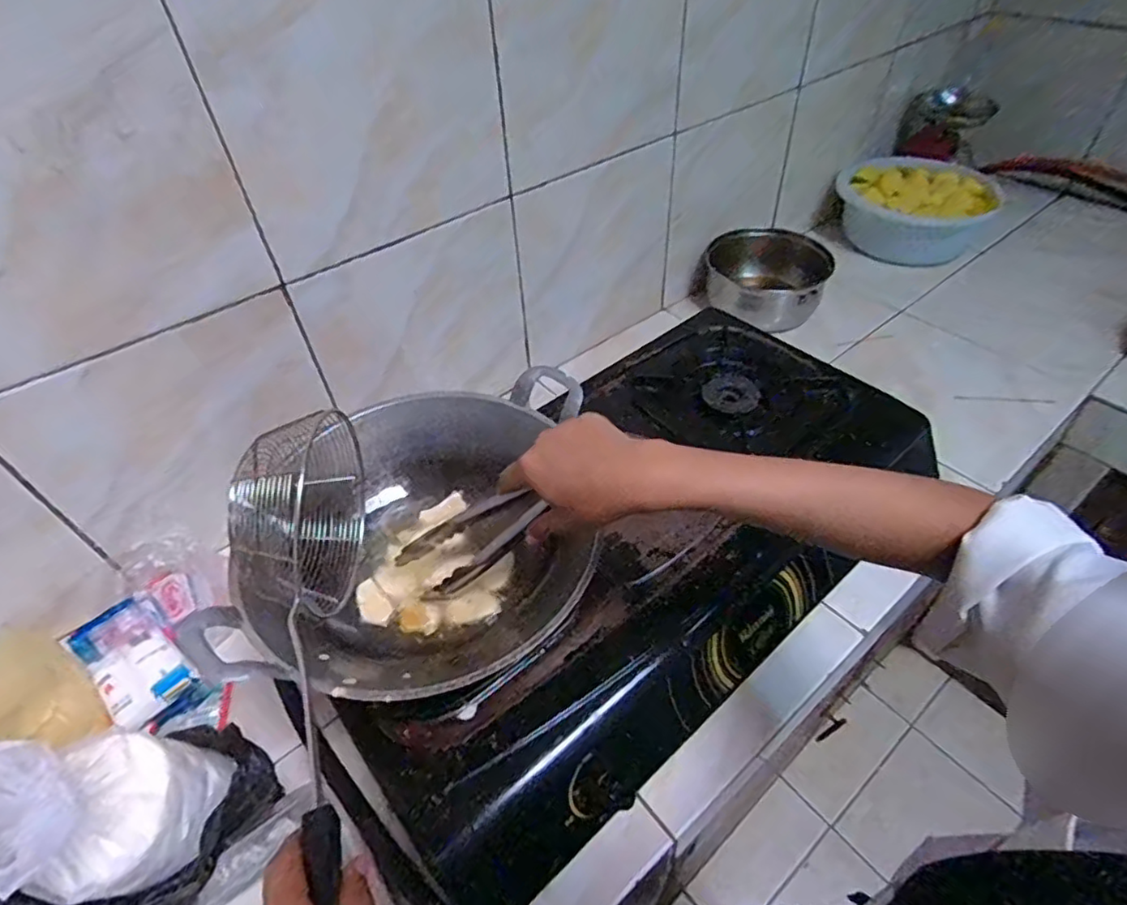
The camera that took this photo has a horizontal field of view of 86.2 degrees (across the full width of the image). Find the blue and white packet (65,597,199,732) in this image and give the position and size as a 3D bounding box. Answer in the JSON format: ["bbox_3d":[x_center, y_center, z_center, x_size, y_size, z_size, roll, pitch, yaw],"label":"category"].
[{"bbox_3d":[-0.458,0.218,0.636,0.138,0.031,0.074,30,55,28],"label":"blue and white packet"}]

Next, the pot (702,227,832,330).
[{"bbox_3d":[0.367,-0.305,1.072,0.212,0.106,0.185,4,47,7],"label":"pot"}]

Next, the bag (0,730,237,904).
[{"bbox_3d":[-0.343,0.248,0.431,0.085,0.184,0.116,3,46,6],"label":"bag"}]

